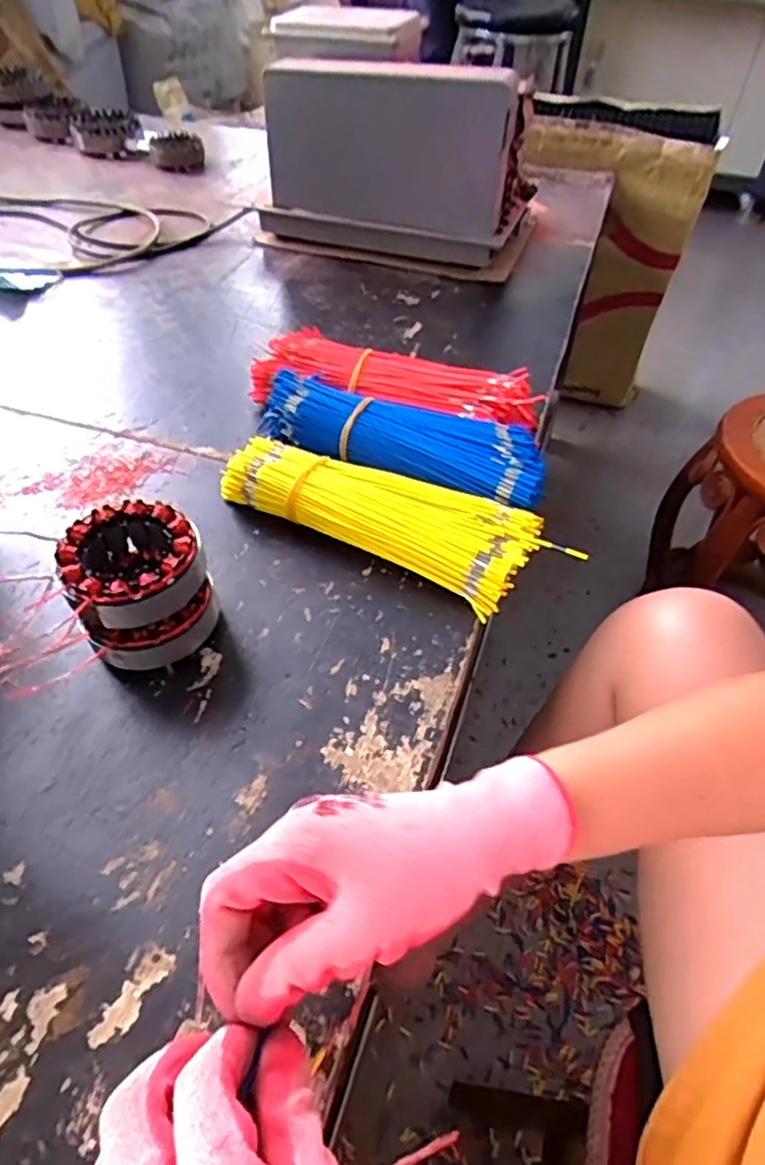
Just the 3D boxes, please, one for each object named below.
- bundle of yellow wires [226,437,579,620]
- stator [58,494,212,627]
[{"bbox_3d":[0.007,-0.048,0.519,0.269,0.045,0.083,25,52,19],"label":"bundle of yellow wires"},{"bbox_3d":[-0.162,-0.011,0.436,0.081,0.043,0.084,2,48,-2],"label":"stator"}]

